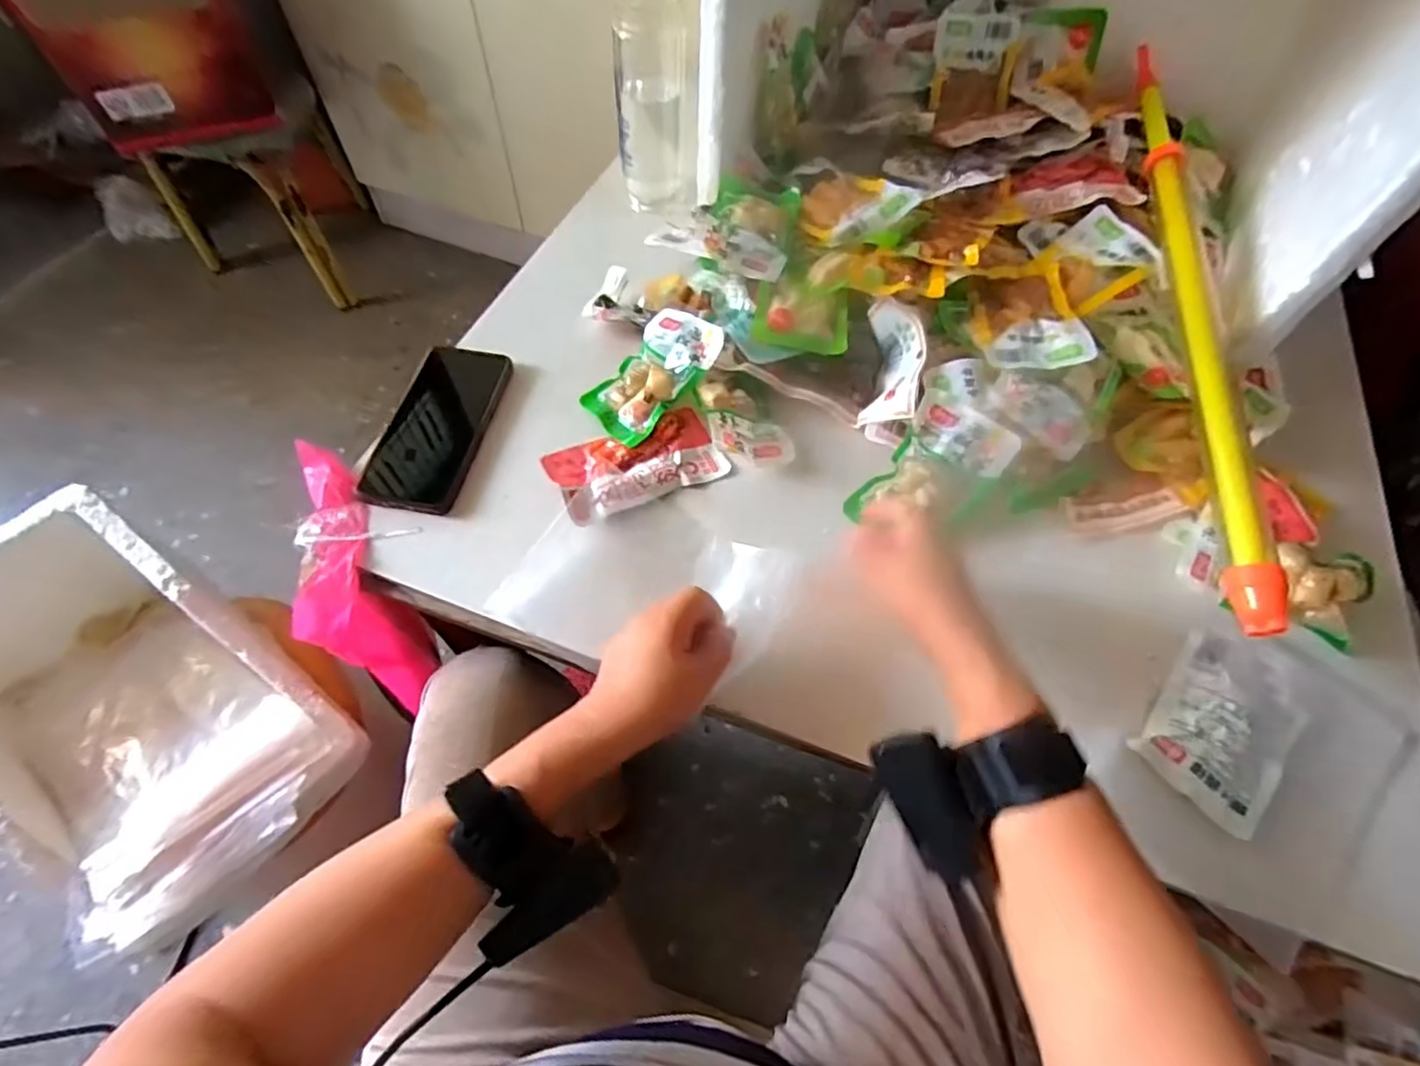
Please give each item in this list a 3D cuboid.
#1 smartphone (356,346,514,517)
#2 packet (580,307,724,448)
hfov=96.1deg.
[{"bbox_3d":[-0.226,-0.090,0.526,0.079,0.014,0.169,10,59,3],"label":"smartphone"},{"bbox_3d":[-0.049,-0.135,0.542,0.077,0.013,0.123,35,84,25],"label":"packet"}]

